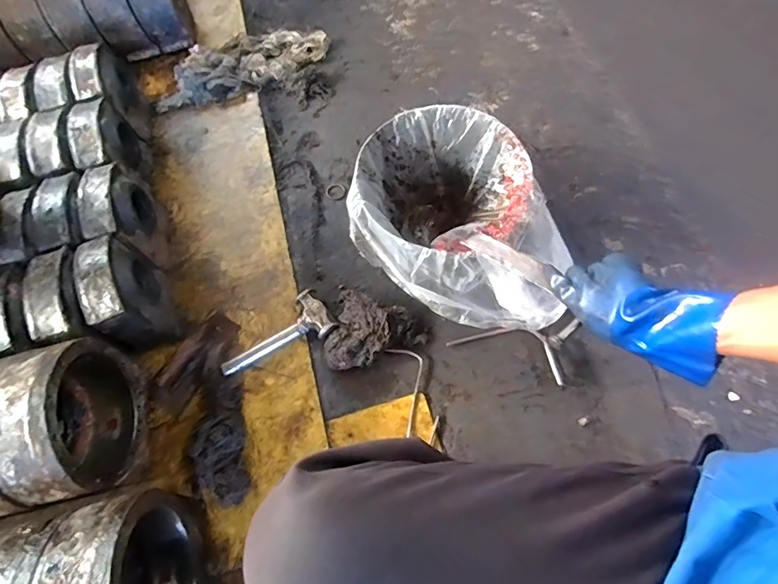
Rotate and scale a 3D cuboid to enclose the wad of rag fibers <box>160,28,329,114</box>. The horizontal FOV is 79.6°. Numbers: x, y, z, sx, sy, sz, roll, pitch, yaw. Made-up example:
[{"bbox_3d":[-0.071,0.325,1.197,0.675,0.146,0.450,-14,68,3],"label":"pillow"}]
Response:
[{"bbox_3d":[-0.367,-0.575,1.162,0.443,0.063,0.174,-18,66,-4],"label":"wad of rag fibers"}]

